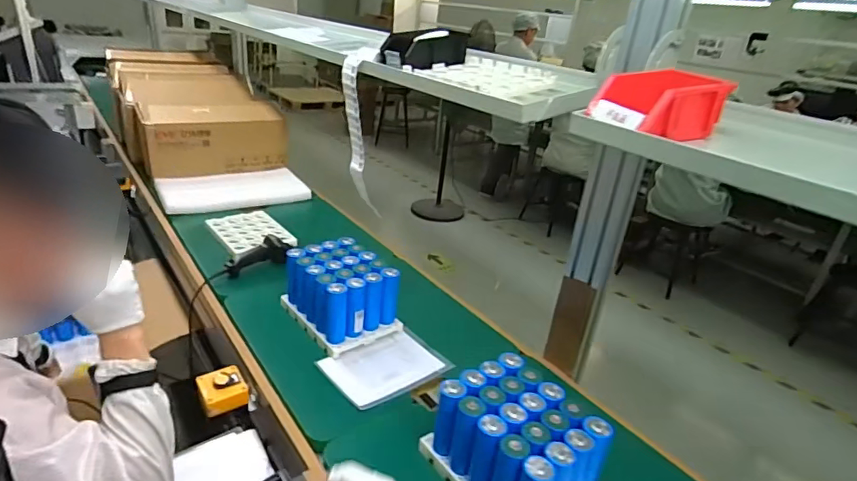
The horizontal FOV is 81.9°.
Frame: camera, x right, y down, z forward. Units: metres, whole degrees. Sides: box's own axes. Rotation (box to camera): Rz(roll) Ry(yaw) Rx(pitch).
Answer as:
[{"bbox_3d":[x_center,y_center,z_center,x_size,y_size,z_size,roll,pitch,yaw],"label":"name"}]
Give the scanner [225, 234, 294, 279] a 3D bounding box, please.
[{"bbox_3d":[-0.447,0.039,1.279,0.060,0.083,0.177,26,32,34],"label":"scanner"}]

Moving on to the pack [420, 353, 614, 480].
[{"bbox_3d":[0.133,0.317,0.751,0.169,0.154,0.228,-14,33,-37],"label":"pack"}]

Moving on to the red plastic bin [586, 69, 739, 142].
[{"bbox_3d":[0.299,-0.183,0.646,0.136,0.067,0.107,-5,28,-23],"label":"red plastic bin"}]

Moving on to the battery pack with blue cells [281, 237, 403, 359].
[{"bbox_3d":[-0.192,0.120,1.089,0.169,0.156,0.221,-16,34,-38],"label":"battery pack with blue cells"}]

